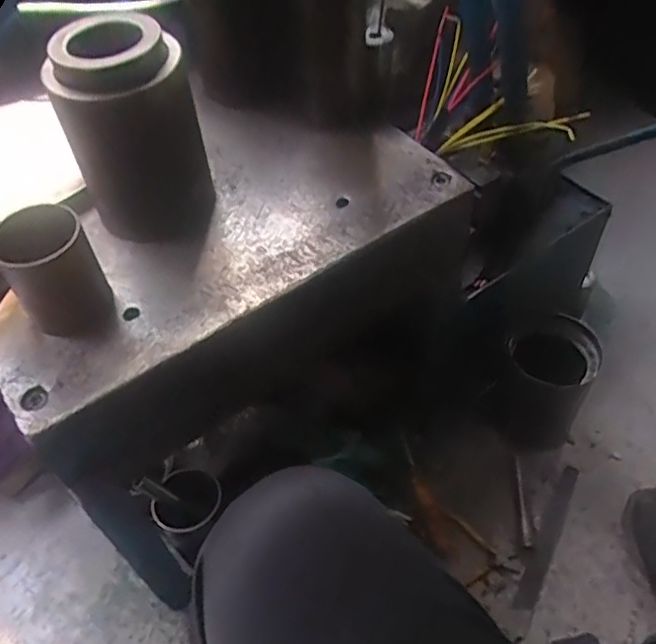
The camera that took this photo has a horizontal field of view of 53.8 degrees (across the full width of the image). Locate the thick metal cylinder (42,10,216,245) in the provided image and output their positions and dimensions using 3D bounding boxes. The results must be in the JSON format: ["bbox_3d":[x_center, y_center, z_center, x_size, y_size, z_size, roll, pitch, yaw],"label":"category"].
[{"bbox_3d":[-0.169,-0.163,0.571,0.108,0.177,0.090,-16,52,-9],"label":"thick metal cylinder"}]

